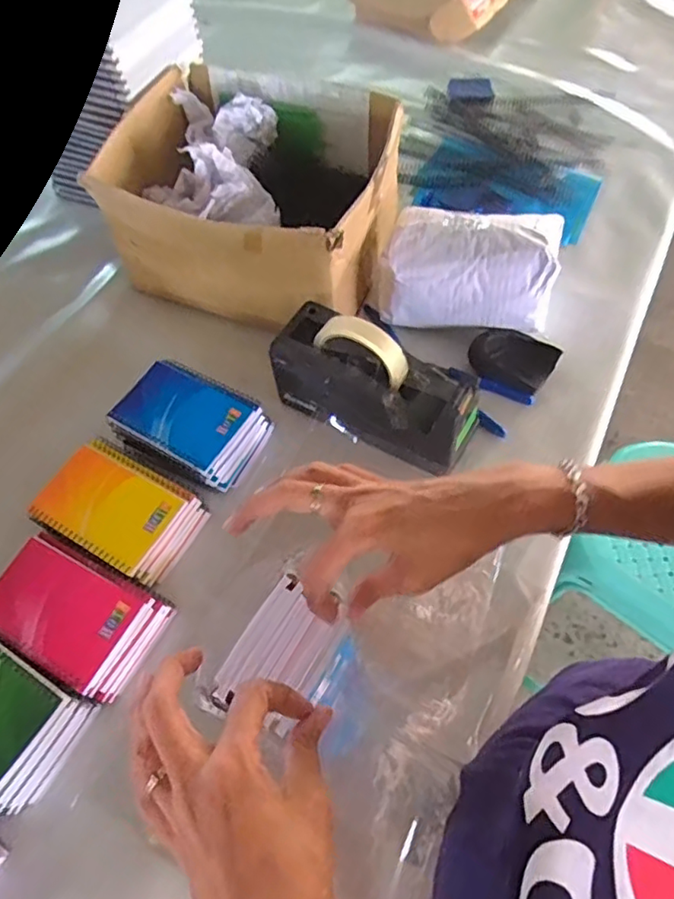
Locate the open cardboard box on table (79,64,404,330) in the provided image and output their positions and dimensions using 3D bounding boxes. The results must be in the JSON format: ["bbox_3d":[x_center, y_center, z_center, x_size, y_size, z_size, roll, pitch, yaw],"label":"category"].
[{"bbox_3d":[-0.093,-0.294,0.697,0.303,0.146,0.264,14,61,12],"label":"open cardboard box on table"}]

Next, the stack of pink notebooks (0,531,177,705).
[{"bbox_3d":[-0.227,0.146,0.518,0.136,0.058,0.093,24,63,17],"label":"stack of pink notebooks"}]

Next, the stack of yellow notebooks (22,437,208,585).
[{"bbox_3d":[-0.205,0.057,0.556,0.135,0.041,0.097,26,64,18],"label":"stack of yellow notebooks"}]

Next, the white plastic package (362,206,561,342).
[{"bbox_3d":[0.141,-0.194,0.654,0.190,0.102,0.101,10,60,10],"label":"white plastic package"}]

